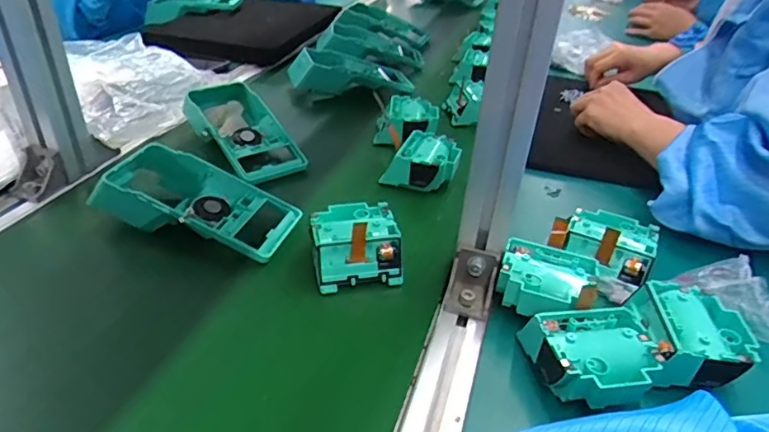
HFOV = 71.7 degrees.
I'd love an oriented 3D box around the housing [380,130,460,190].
[{"bbox_3d":[0.047,-0.060,0.614,0.075,0.051,0.073,16,36,15],"label":"housing"}]

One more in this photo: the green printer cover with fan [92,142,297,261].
[{"bbox_3d":[-0.181,-0.014,0.512,0.191,0.048,0.090,11,35,8],"label":"green printer cover with fan"}]

